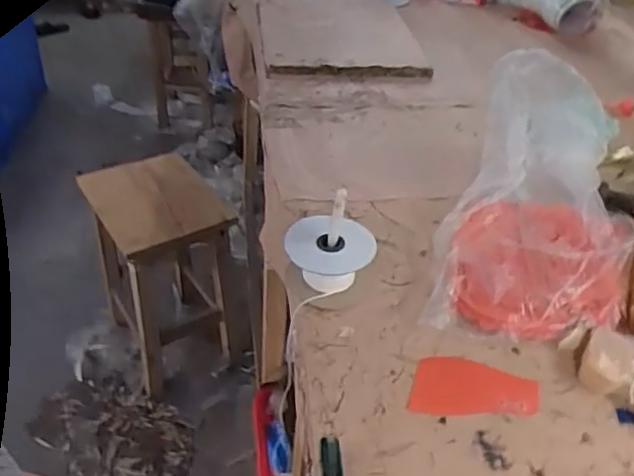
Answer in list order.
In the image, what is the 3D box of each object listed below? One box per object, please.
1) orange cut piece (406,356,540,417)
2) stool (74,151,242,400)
[{"bbox_3d":[0.140,0.134,0.555,0.117,0.006,0.067,0,38,-4],"label":"orange cut piece"},{"bbox_3d":[-0.339,0.080,1.423,0.274,0.430,0.311,-17,42,-24],"label":"stool"}]

